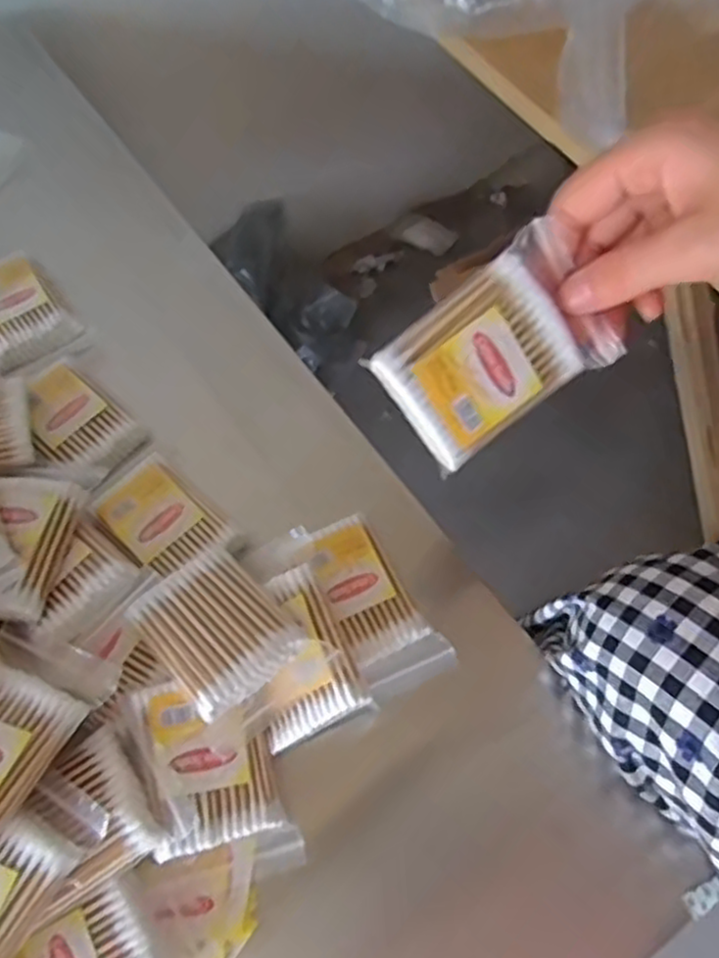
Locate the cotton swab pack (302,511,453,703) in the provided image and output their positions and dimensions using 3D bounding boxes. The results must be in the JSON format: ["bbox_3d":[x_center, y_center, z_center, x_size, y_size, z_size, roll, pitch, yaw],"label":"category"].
[{"bbox_3d":[0.007,0.059,0.360,0.043,0.019,0.088,-26,65,-11],"label":"cotton swab pack"}]

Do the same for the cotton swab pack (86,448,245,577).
[{"bbox_3d":[-0.101,0.022,0.384,0.071,0.012,0.047,40,71,20],"label":"cotton swab pack"}]

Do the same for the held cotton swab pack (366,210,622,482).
[{"bbox_3d":[0.055,-0.050,0.290,0.089,0.010,0.060,-41,106,-6],"label":"held cotton swab pack"}]

